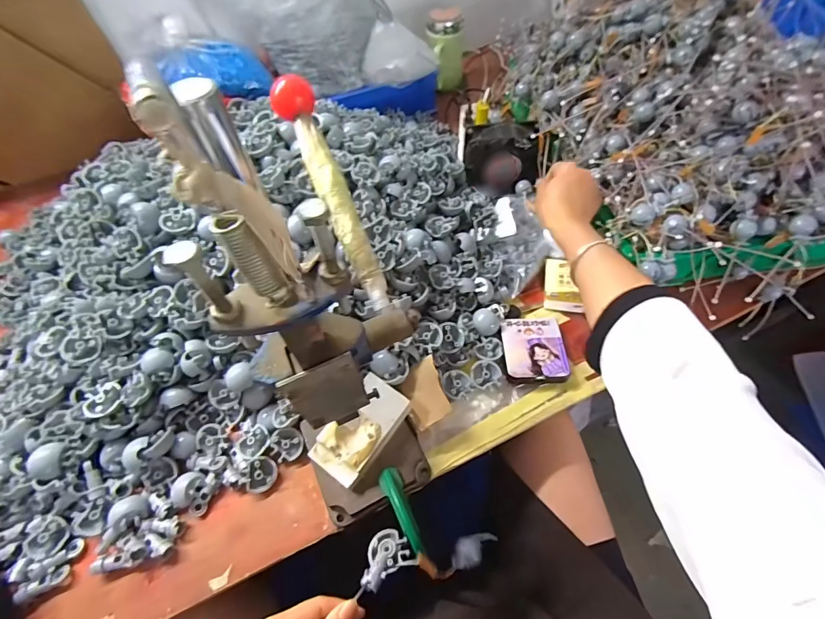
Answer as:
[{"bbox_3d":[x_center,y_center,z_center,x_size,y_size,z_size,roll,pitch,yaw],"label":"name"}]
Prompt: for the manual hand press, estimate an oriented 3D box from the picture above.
[{"bbox_3d":[-0.065,-0.014,0.326,0.111,0.372,0.290,-8,56,-1],"label":"manual hand press"}]

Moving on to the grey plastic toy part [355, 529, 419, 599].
[{"bbox_3d":[-0.031,0.240,0.375,0.057,0.010,0.045,-18,32,-22],"label":"grey plastic toy part"}]

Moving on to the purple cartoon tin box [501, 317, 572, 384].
[{"bbox_3d":[0.154,0.053,0.496,0.075,0.024,0.086,-2,56,3],"label":"purple cartoon tin box"}]

